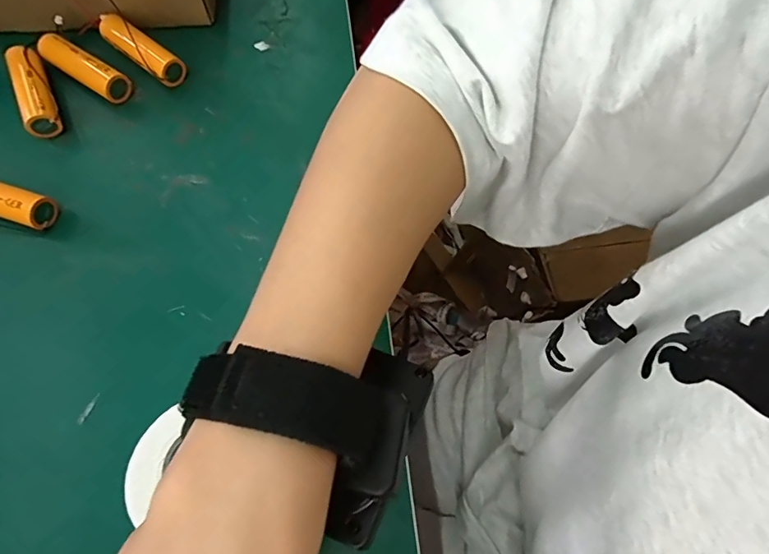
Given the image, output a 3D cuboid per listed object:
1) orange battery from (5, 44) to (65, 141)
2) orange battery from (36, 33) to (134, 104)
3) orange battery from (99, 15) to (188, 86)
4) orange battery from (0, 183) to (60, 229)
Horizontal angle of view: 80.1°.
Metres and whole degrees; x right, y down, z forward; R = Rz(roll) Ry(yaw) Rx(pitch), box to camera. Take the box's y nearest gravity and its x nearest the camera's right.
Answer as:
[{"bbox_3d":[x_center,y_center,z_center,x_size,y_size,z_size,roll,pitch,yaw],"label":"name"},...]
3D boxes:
[{"bbox_3d":[-0.255,-0.135,0.334,0.024,0.022,0.070,-24,70,-11],"label":"orange battery"},{"bbox_3d":[-0.225,-0.156,0.344,0.071,0.023,0.022,32,70,12],"label":"orange battery"},{"bbox_3d":[-0.186,-0.174,0.350,0.073,0.023,0.022,36,71,13],"label":"orange battery"},{"bbox_3d":[-0.255,-0.052,0.301,0.071,0.021,0.021,17,68,6],"label":"orange battery"}]

